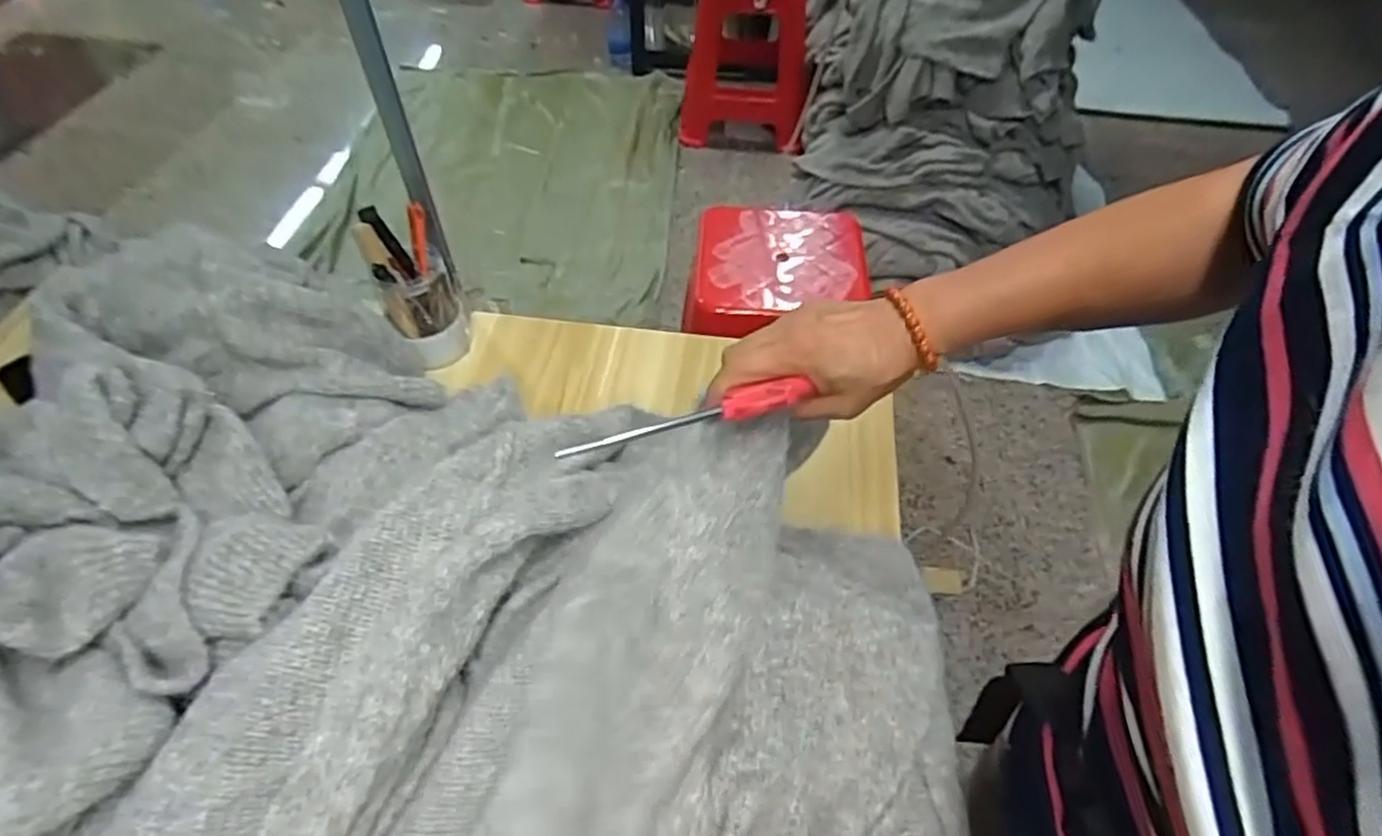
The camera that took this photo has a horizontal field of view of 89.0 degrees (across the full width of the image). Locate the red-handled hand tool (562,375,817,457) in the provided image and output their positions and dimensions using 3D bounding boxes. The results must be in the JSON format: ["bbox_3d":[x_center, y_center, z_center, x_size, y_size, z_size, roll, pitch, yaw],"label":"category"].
[{"bbox_3d":[0.001,0.002,0.417,0.158,0.020,0.019,-16,50,-12],"label":"red-handled hand tool"}]

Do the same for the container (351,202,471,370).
[{"bbox_3d":[-0.277,-0.130,0.715,0.078,0.152,0.065,-19,51,-18],"label":"container"}]

